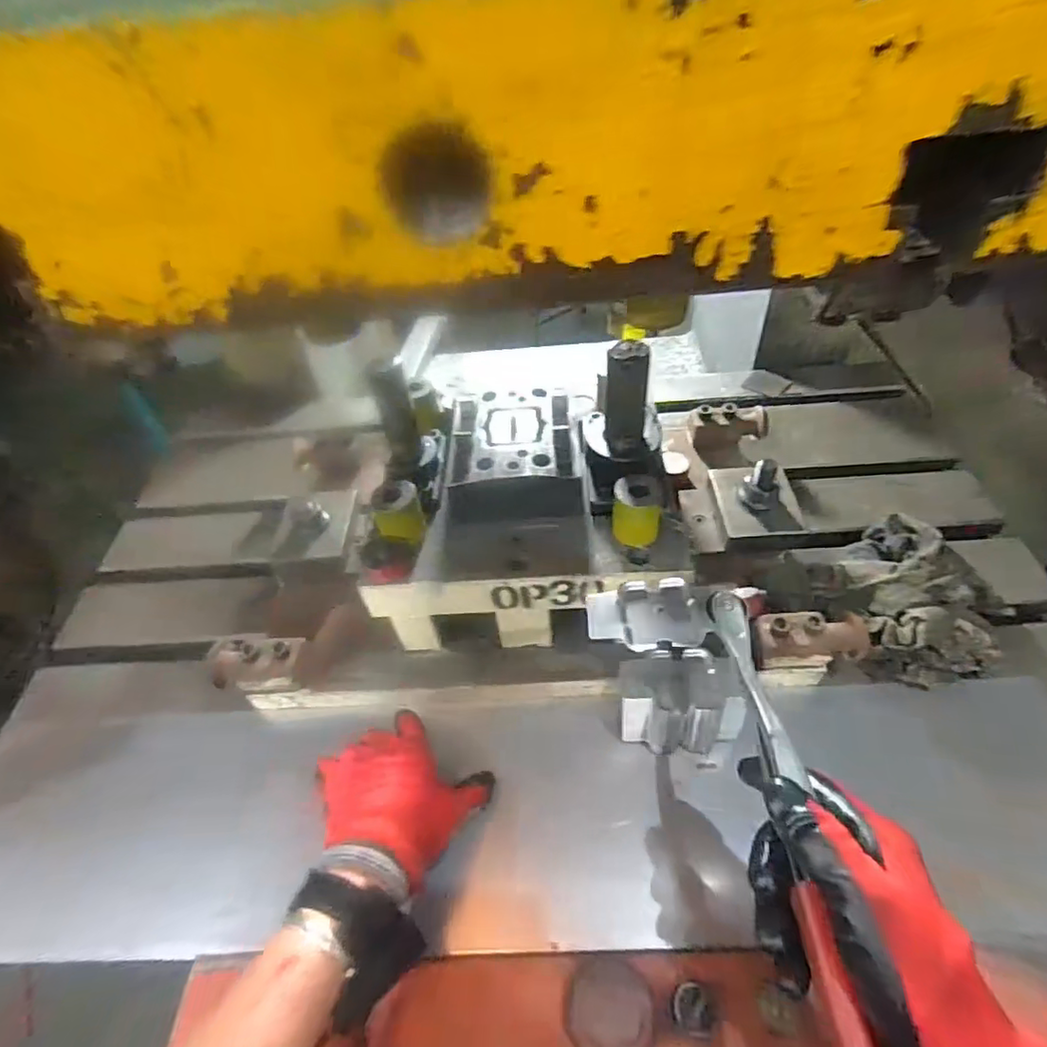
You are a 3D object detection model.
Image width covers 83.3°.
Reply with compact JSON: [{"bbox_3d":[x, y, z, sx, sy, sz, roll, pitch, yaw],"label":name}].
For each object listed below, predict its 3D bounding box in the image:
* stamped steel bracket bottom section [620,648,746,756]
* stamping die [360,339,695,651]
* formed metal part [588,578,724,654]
[{"bbox_3d":[0.130,0.158,0.523,0.089,0.080,0.065,2,48,7],"label":"stamped steel bracket bottom section"},{"bbox_3d":[0.007,-0.026,0.562,0.285,0.200,0.223,2,48,8],"label":"stamping die"},{"bbox_3d":[0.094,0.066,0.436,0.091,0.010,0.057,0,47,5],"label":"formed metal part"}]

